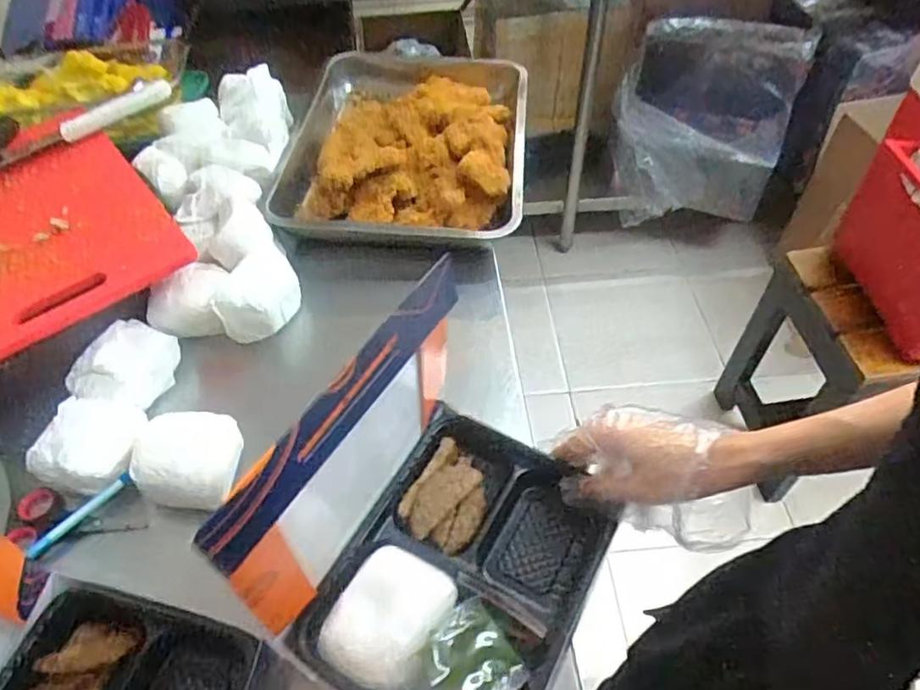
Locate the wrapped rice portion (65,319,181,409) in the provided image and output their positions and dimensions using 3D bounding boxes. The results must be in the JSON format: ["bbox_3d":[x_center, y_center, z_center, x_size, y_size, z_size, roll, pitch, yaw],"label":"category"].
[{"bbox_3d":[-0.309,0.020,0.579,0.077,0.048,0.083,0,50,1],"label":"wrapped rice portion"}]

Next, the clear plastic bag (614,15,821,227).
[{"bbox_3d":[0.624,-0.595,1.665,0.421,0.390,0.387,18,53,16],"label":"clear plastic bag"}]

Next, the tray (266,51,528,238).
[{"bbox_3d":[-0.060,-0.261,0.806,0.292,0.073,0.388,3,51,4],"label":"tray"}]

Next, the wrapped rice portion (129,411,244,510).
[{"bbox_3d":[-0.225,0.091,0.521,0.084,0.042,0.085,1,51,2],"label":"wrapped rice portion"}]

